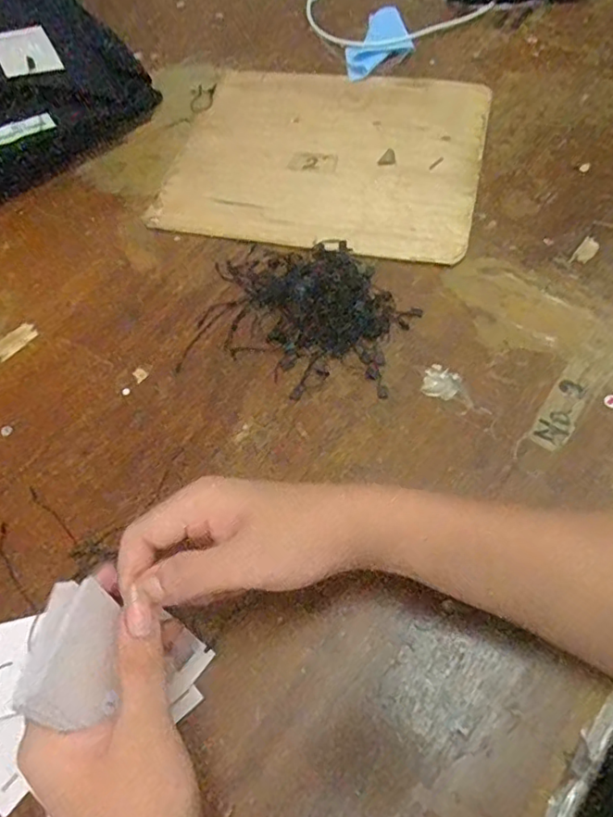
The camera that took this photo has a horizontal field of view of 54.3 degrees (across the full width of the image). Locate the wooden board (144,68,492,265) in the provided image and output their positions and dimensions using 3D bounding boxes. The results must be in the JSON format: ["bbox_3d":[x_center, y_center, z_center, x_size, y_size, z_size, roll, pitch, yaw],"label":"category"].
[{"bbox_3d":[0.022,-0.245,0.568,0.279,0.010,0.242,12,61,11],"label":"wooden board"}]

